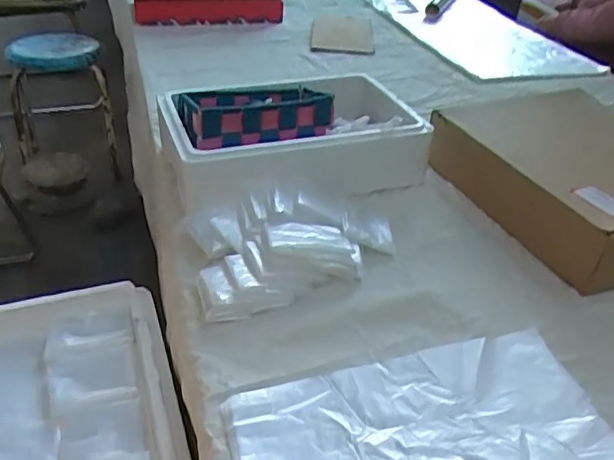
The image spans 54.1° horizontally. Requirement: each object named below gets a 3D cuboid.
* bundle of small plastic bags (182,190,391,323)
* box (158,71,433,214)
[{"bbox_3d":[-0.008,0.020,0.655,0.224,0.050,0.135,-7,36,-14],"label":"bundle of small plastic bags"},{"bbox_3d":[-0.020,-0.128,0.825,0.321,0.109,0.200,-7,36,-14],"label":"box"}]

